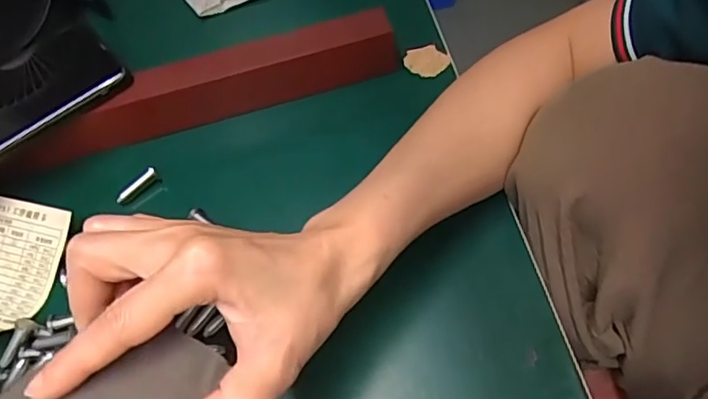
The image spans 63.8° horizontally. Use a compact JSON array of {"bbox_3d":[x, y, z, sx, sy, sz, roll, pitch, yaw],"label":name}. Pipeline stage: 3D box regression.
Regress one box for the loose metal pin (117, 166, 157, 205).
[{"bbox_3d":[-0.139,-0.009,0.366,0.030,0.009,0.005,-45,62,-3],"label":"loose metal pin"}]

